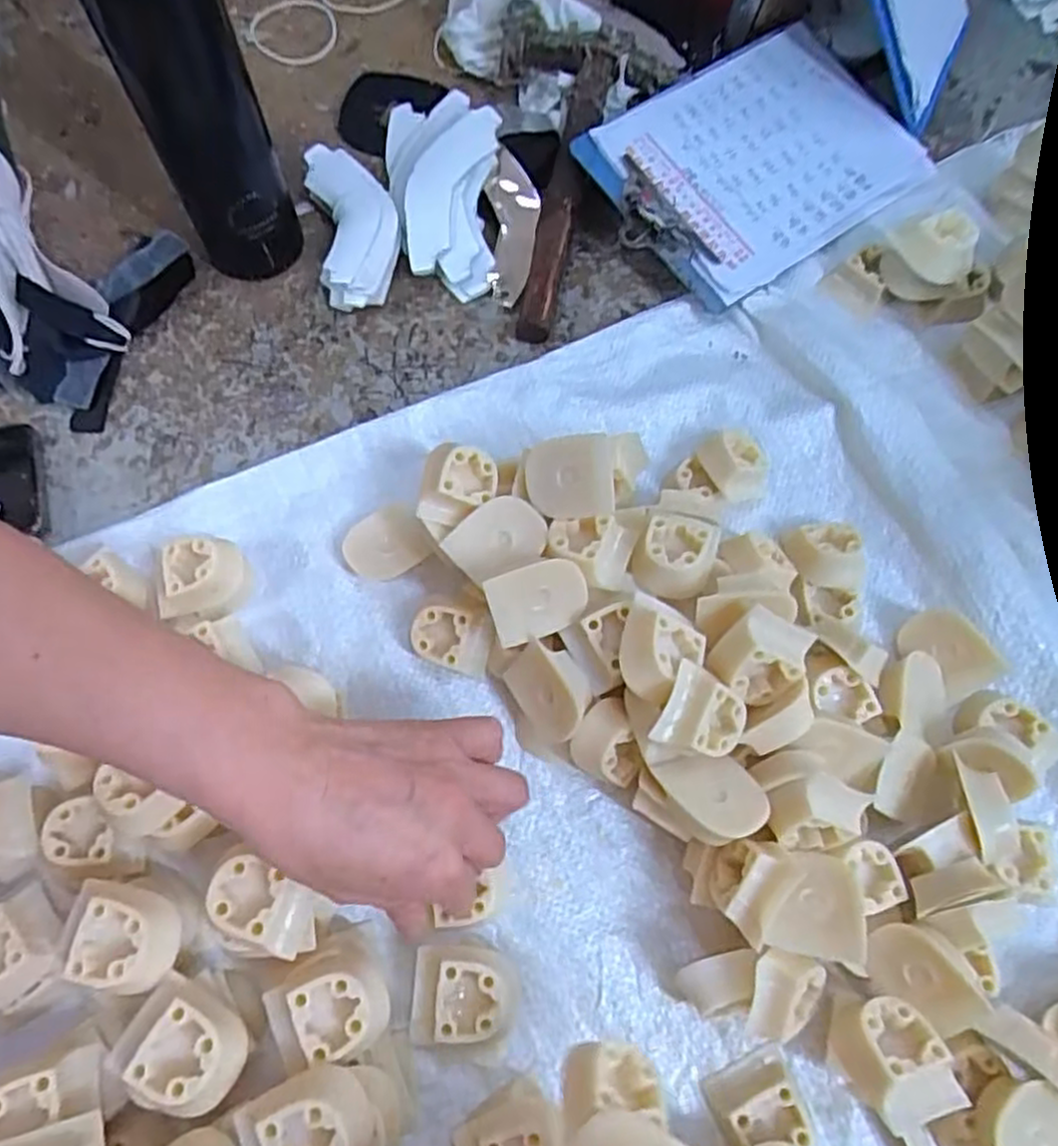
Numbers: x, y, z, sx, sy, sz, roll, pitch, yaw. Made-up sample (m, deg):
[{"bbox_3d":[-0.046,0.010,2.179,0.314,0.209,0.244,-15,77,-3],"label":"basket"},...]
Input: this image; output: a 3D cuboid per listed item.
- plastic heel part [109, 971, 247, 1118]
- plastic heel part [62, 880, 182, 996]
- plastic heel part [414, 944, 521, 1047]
[{"bbox_3d":[-0.135,0.186,0.293,0.047,0.022,0.034,27,71,11],"label":"plastic heel part"},{"bbox_3d":[-0.167,0.150,0.315,0.044,0.037,0.042,3,69,2],"label":"plastic heel part"},{"bbox_3d":[-0.027,0.186,0.332,0.046,0.031,0.037,0,69,1],"label":"plastic heel part"}]

